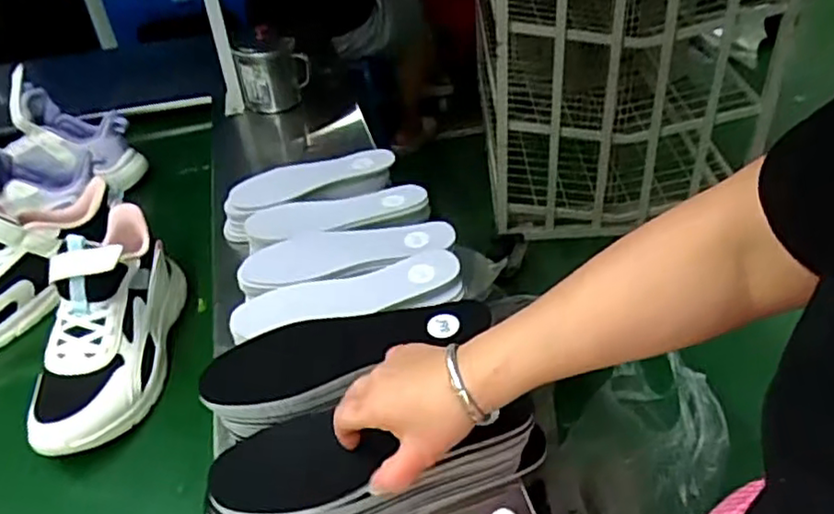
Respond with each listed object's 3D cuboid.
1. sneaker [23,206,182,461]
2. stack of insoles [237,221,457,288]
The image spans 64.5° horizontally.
[{"bbox_3d":[-0.300,0.055,0.647,0.093,0.148,0.253,1,39,0],"label":"sneaker"},{"bbox_3d":[-0.073,-0.008,0.704,0.221,0.024,0.068,-8,40,-11],"label":"stack of insoles"}]

